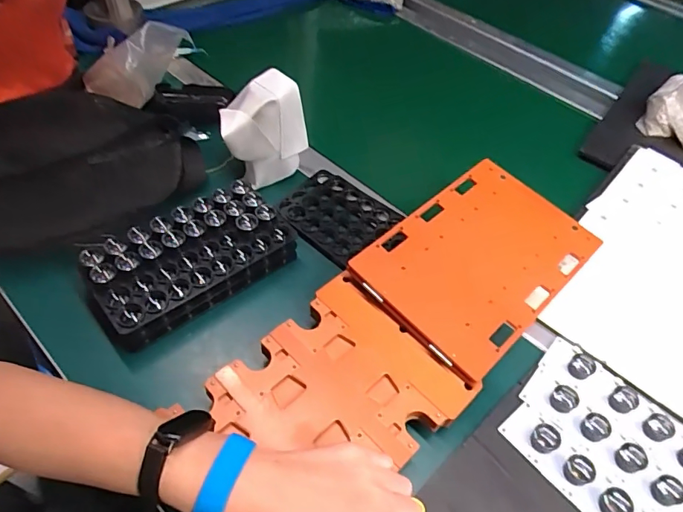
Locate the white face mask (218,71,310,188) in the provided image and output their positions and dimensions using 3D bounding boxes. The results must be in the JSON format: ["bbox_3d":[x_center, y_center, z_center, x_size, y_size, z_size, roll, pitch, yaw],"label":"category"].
[{"bbox_3d":[-0.091,-0.142,0.566,0.099,0.116,0.056,-21,57,-20],"label":"white face mask"}]

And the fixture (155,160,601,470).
[{"bbox_3d":[0.057,0.066,0.439,0.449,0.024,0.157,-37,64,-23],"label":"fixture"}]

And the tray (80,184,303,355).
[{"bbox_3d":[-0.151,0.003,0.490,0.198,0.053,0.099,-30,60,-25],"label":"tray"}]

